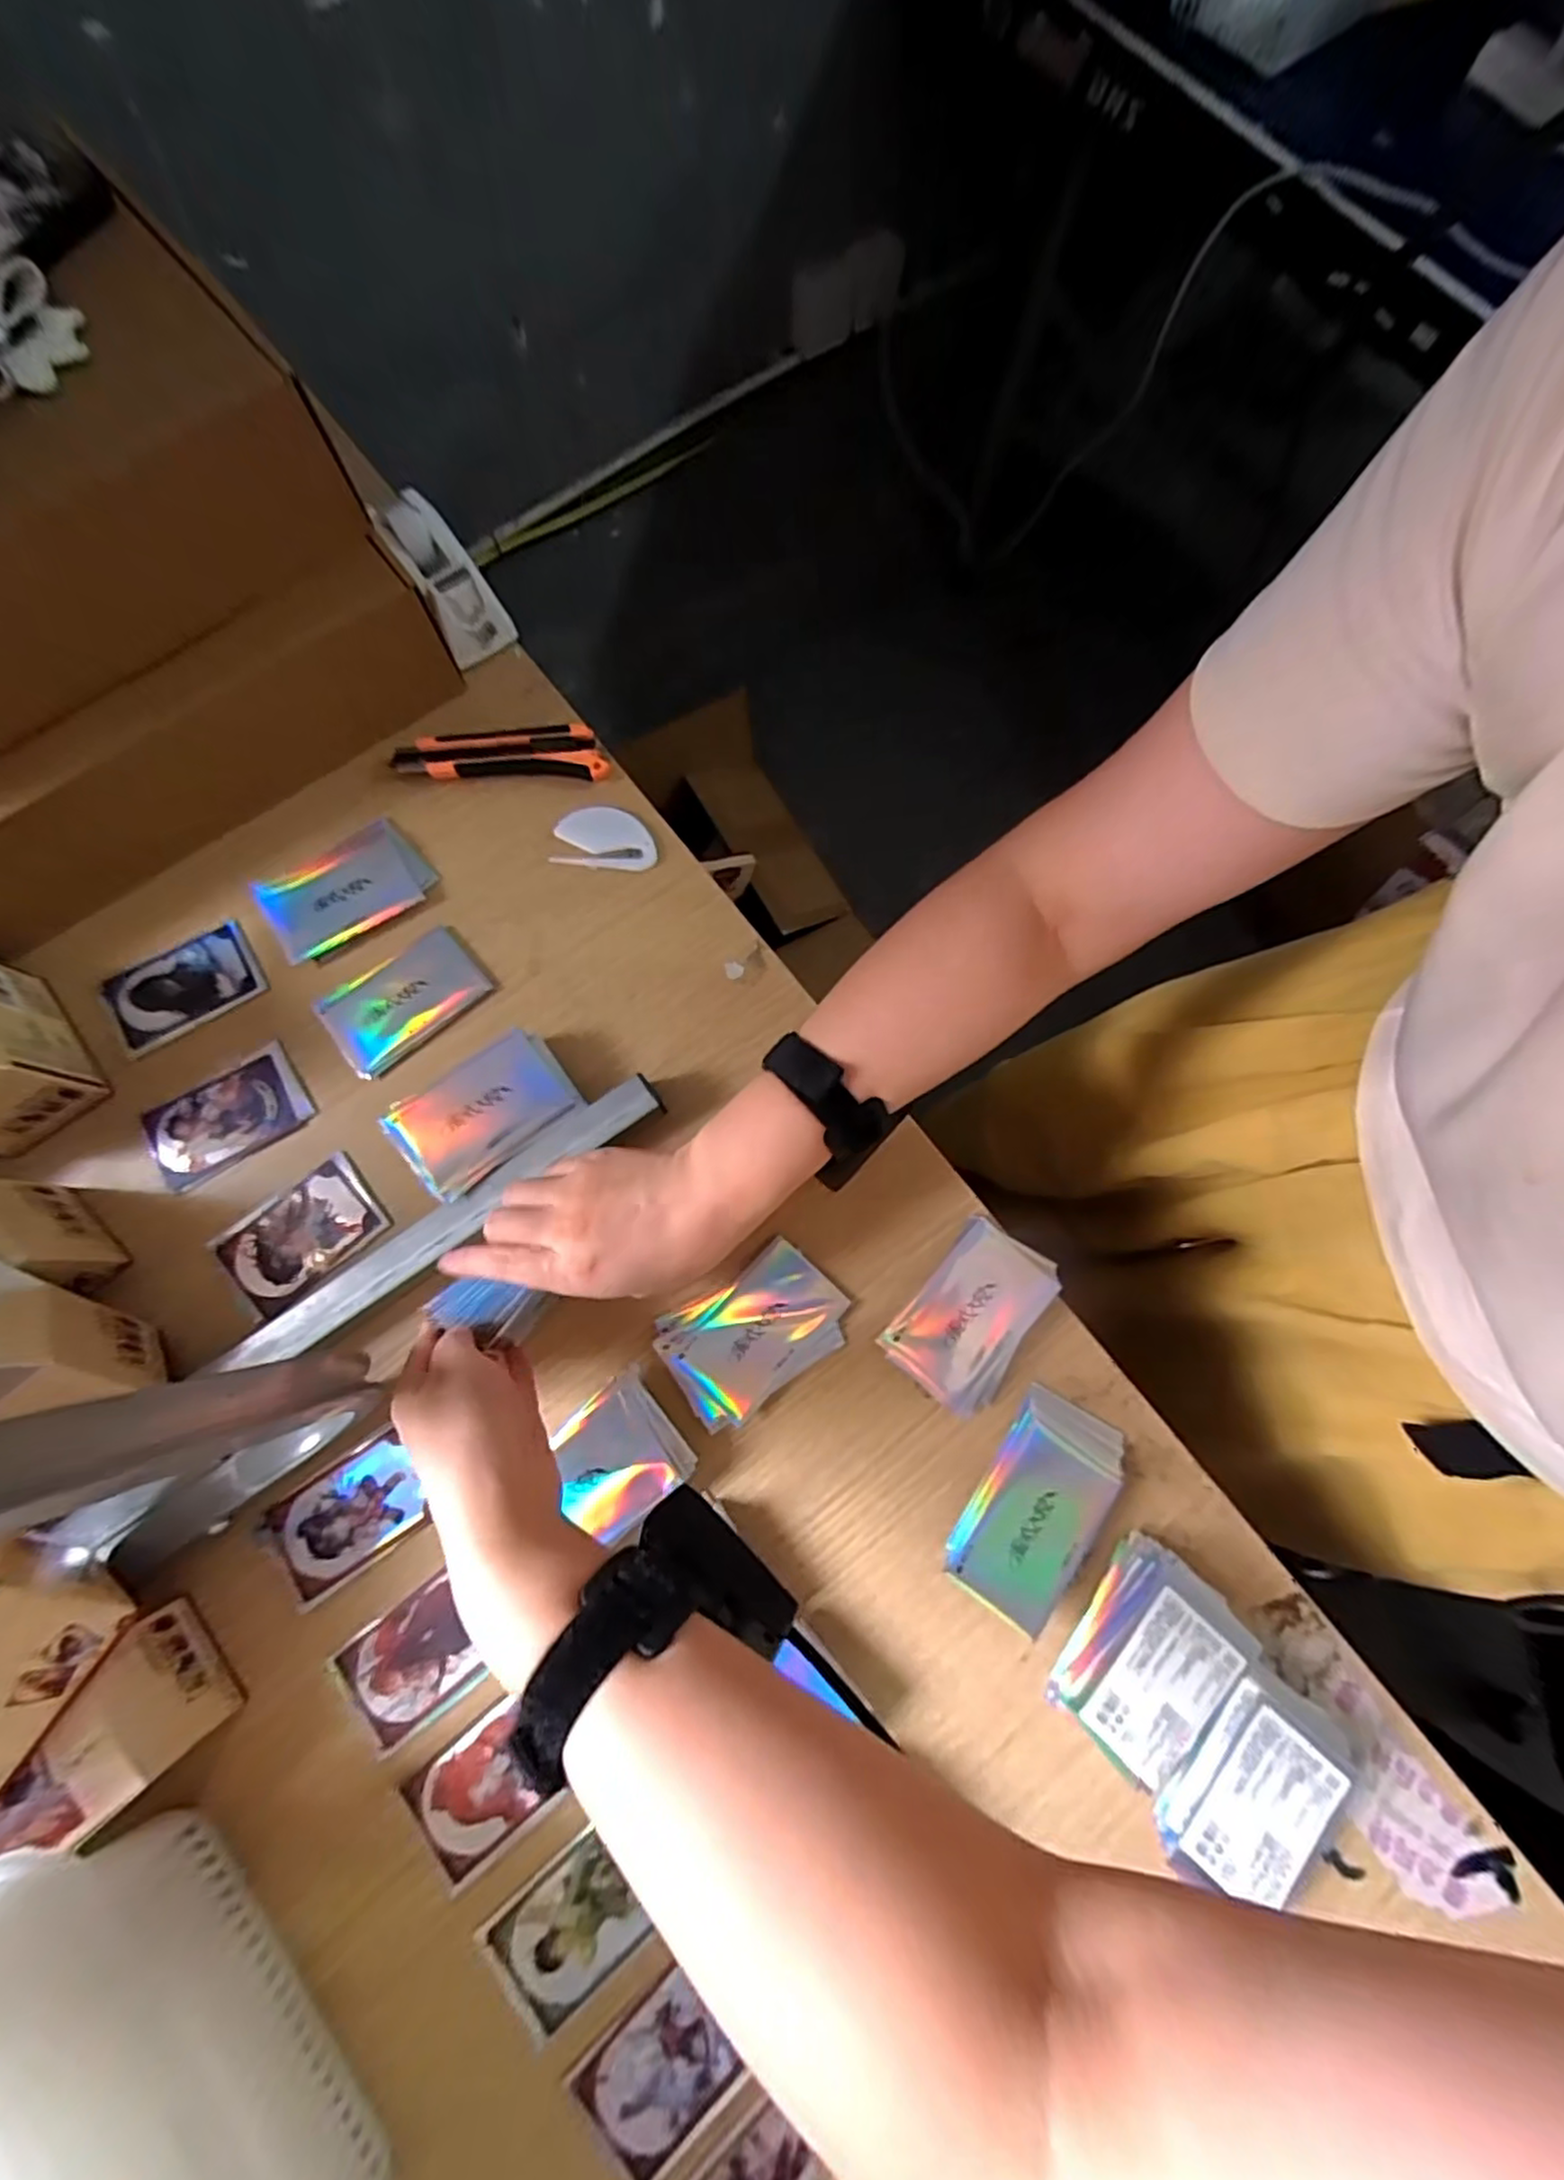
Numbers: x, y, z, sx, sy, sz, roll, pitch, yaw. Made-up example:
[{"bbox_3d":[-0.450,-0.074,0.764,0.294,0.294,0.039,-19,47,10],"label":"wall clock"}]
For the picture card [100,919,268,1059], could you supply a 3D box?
[{"bbox_3d":[-0.392,-0.069,0.469,0.090,0.006,0.062,-30,81,-10],"label":"picture card"}]

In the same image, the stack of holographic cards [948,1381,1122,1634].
[{"bbox_3d":[0.143,0.232,0.399,0.063,0.026,0.116,35,78,7],"label":"stack of holographic cards"}]

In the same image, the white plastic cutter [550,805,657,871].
[{"bbox_3d":[-0.124,-0.178,0.504,0.070,0.009,0.045,1,76,-1],"label":"white plastic cutter"}]

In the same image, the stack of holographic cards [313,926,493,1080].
[{"bbox_3d":[-0.248,-0.060,0.469,0.099,0.005,0.064,-39,80,-10],"label":"stack of holographic cards"}]

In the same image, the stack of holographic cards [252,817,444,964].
[{"bbox_3d":[-0.296,-0.136,0.485,0.104,0.008,0.072,-37,80,-10],"label":"stack of holographic cards"}]

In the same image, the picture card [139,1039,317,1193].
[{"bbox_3d":[-0.350,0.018,0.451,0.098,0.007,0.059,-31,79,-8],"label":"picture card"}]

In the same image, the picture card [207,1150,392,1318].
[{"bbox_3d":[-0.294,0.088,0.434,0.094,0.006,0.063,-37,80,-10],"label":"picture card"}]

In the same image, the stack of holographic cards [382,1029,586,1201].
[{"bbox_3d":[-0.178,0.016,0.436,0.103,0.036,0.066,-34,79,-9],"label":"stack of holographic cards"}]

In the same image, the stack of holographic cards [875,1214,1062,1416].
[{"bbox_3d":[0.113,0.131,0.423,0.068,0.024,0.102,38,78,7],"label":"stack of holographic cards"}]

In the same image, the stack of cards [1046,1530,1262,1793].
[{"bbox_3d":[0.196,0.303,0.382,0.074,0.026,0.098,41,79,8],"label":"stack of cards"}]

